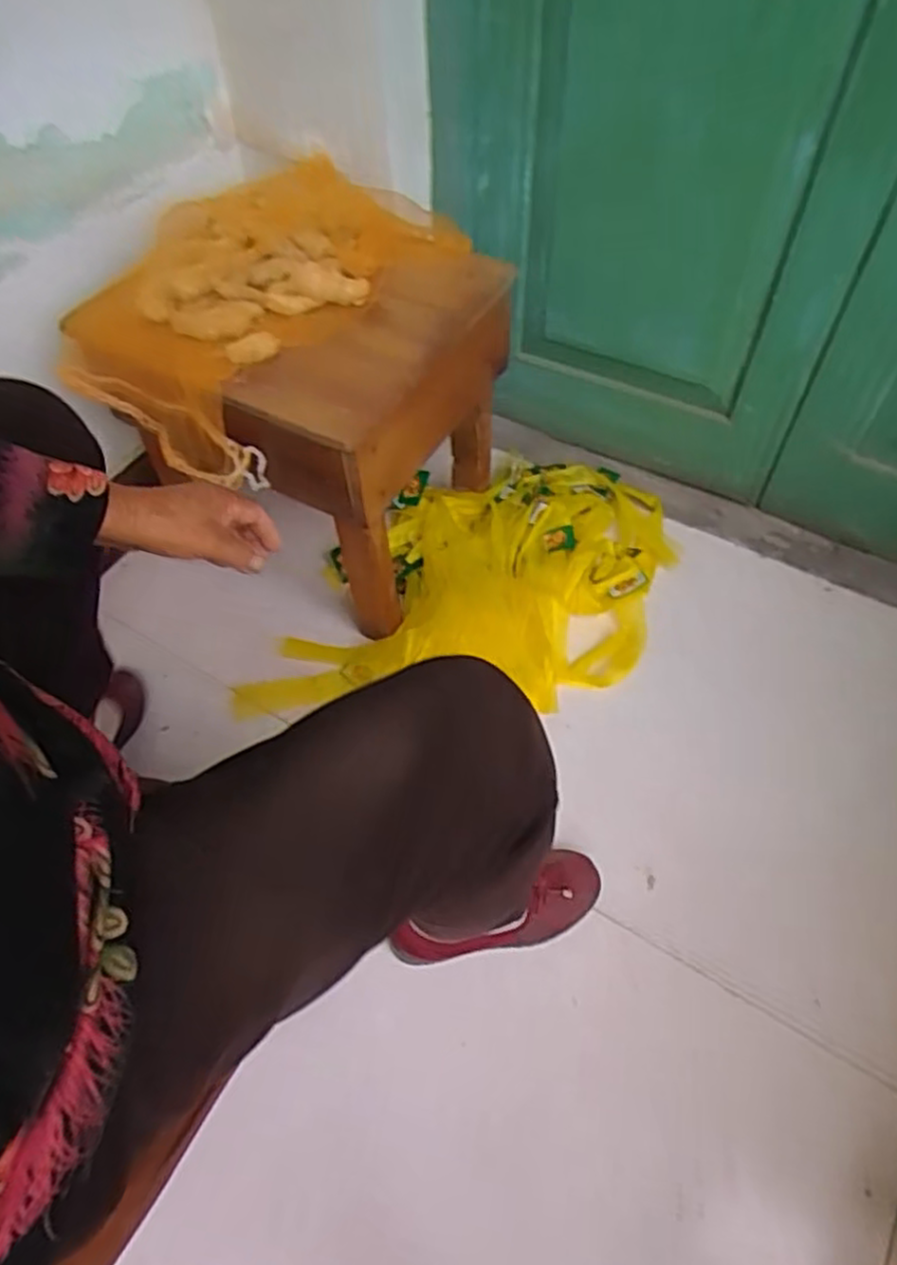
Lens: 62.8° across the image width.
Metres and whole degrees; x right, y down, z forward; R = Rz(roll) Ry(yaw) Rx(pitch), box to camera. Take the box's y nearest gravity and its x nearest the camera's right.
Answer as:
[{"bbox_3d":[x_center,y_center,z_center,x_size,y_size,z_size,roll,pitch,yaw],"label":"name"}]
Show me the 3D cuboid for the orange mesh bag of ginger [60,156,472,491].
[{"bbox_3d":[-0.224,-0.402,0.852,0.299,0.083,0.428,36,71,19],"label":"orange mesh bag of ginger"}]

